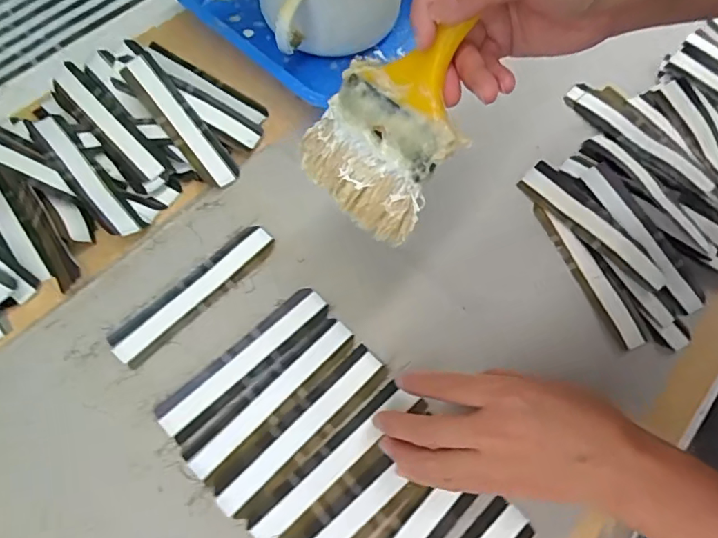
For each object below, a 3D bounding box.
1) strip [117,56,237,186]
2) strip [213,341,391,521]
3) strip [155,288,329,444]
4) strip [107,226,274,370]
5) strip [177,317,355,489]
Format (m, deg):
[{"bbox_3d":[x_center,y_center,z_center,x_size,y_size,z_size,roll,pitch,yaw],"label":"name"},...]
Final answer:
[{"bbox_3d":[-0.156,-0.128,0.450,0.030,0.007,0.142,-38,83,-7],"label":"strip"},{"bbox_3d":[-0.038,0.110,0.359,0.028,0.004,0.141,43,70,15],"label":"strip"},{"bbox_3d":[-0.082,0.066,0.378,0.140,0.004,0.031,-40,74,-18],"label":"strip"},{"bbox_3d":[-0.127,0.016,0.402,0.031,0.004,0.142,42,70,15],"label":"strip"},{"bbox_3d":[-0.060,0.090,0.369,0.139,0.004,0.031,-42,74,-19],"label":"strip"}]

